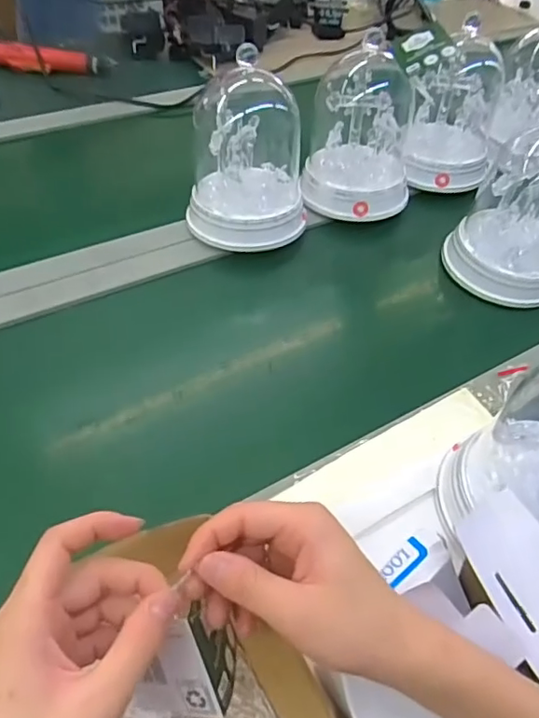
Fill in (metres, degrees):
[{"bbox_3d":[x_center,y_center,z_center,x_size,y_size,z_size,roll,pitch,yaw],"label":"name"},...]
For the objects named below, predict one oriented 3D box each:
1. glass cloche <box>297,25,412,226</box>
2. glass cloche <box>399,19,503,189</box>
[{"bbox_3d":[0.123,-0.294,0.706,0.144,0.176,0.127,9,49,2],"label":"glass cloche"},{"bbox_3d":[0.253,-0.339,0.763,0.138,0.179,0.138,21,51,12],"label":"glass cloche"}]

